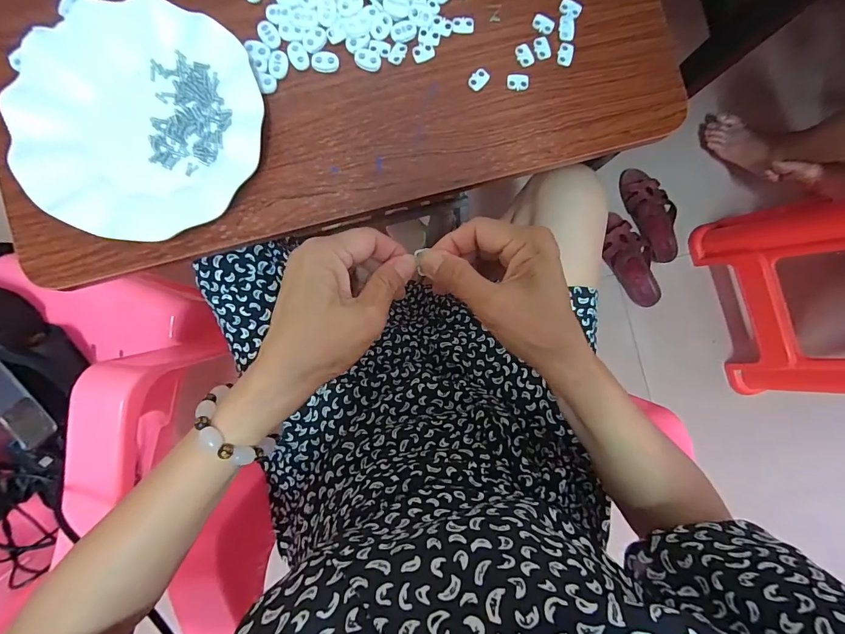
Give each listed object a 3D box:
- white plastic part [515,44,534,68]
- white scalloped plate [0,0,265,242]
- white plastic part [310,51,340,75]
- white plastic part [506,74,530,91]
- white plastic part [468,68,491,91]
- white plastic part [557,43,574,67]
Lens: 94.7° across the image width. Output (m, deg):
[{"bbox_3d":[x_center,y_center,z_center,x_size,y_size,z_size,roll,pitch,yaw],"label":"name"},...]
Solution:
[{"bbox_3d":[0.090,-0.229,0.340,0.013,0.004,0.020,-28,94,-3],"label":"white plastic part"},{"bbox_3d":[-0.223,-0.154,0.309,0.184,0.024,0.179,0,90,-4],"label":"white scalloped plate"},{"bbox_3d":[-0.082,-0.216,0.329,0.022,0.004,0.016,4,89,-4],"label":"white plastic part"},{"bbox_3d":[0.084,-0.205,0.340,0.019,0.004,0.013,6,89,-4],"label":"white plastic part"},{"bbox_3d":[0.049,-0.207,0.339,0.013,0.004,0.019,42,87,-2],"label":"white plastic part"},{"bbox_3d":[0.126,-0.231,0.342,0.012,0.004,0.019,9,92,-5],"label":"white plastic part"}]

